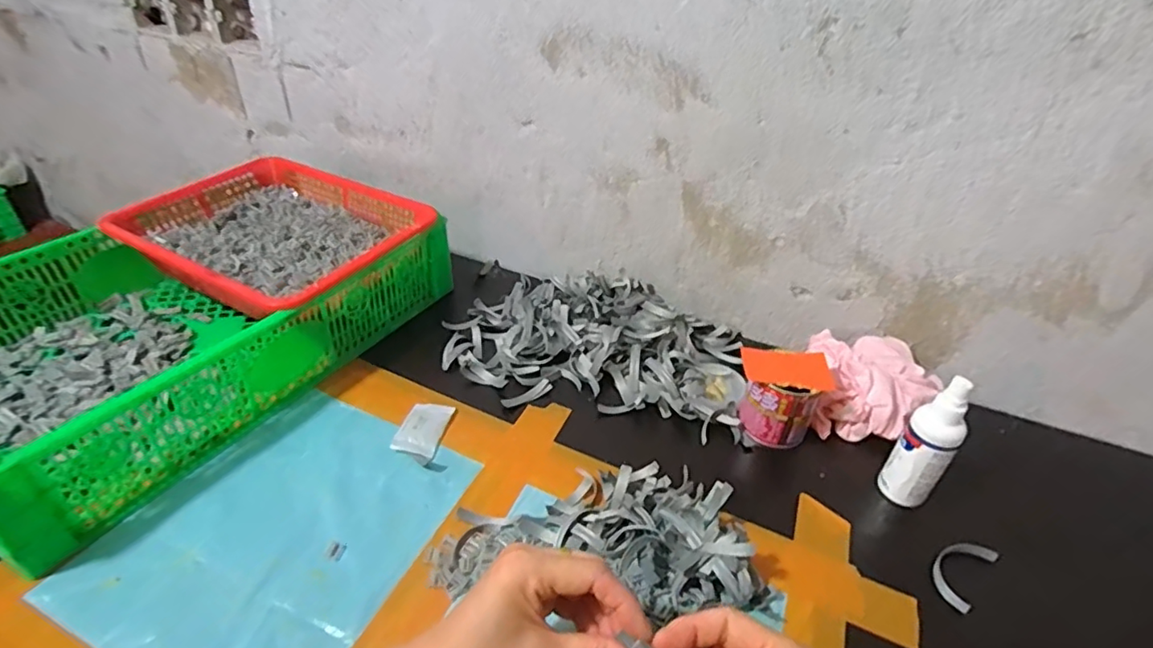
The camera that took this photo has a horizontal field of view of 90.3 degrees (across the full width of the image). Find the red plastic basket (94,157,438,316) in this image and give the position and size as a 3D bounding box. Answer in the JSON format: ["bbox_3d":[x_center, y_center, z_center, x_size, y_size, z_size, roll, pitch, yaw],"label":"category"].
[{"bbox_3d":[-0.342,-0.095,0.659,0.301,0.080,0.240,20,39,22],"label":"red plastic basket"}]

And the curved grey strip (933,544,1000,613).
[{"bbox_3d":[0.306,0.197,0.458,0.069,0.015,0.034,-26,45,-35],"label":"curved grey strip"}]

